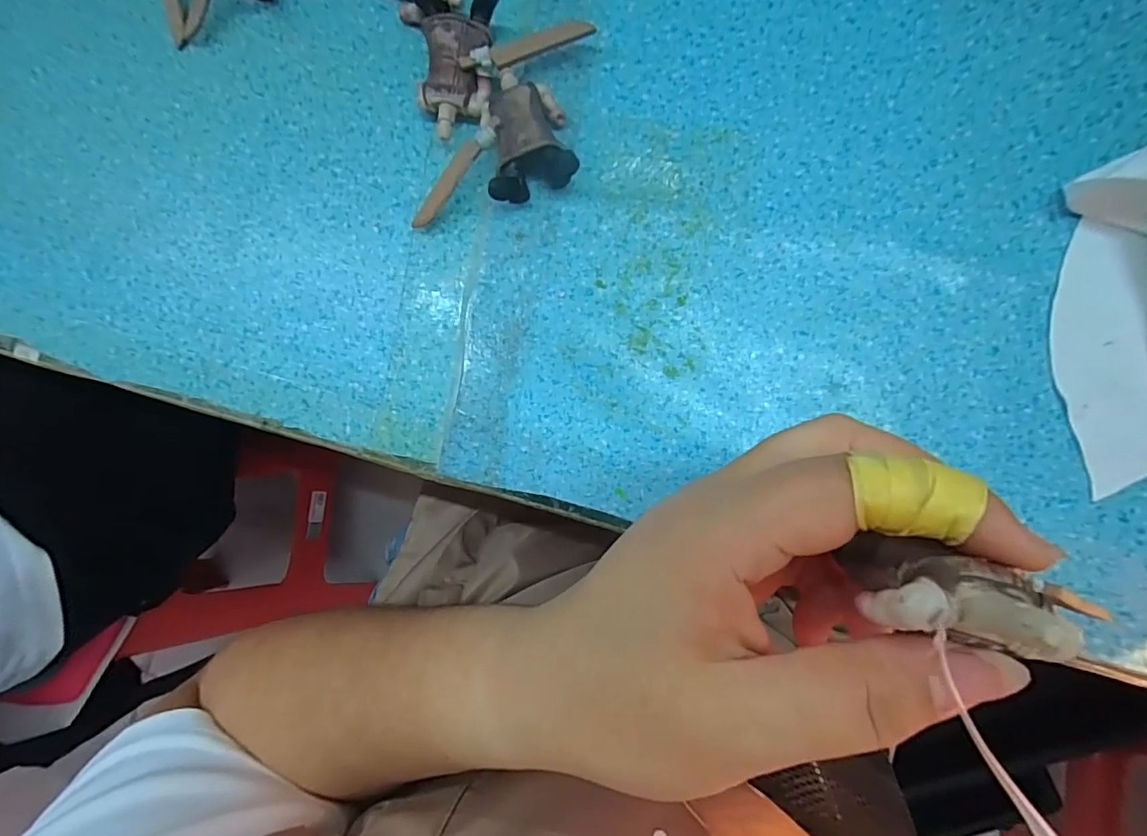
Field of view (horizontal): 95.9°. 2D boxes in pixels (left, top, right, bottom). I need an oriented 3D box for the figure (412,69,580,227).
[{"bbox_3d":[-0.038,-0.119,0.227,0.073,0.021,0.055,-9,85,8],"label":"figure"}]

